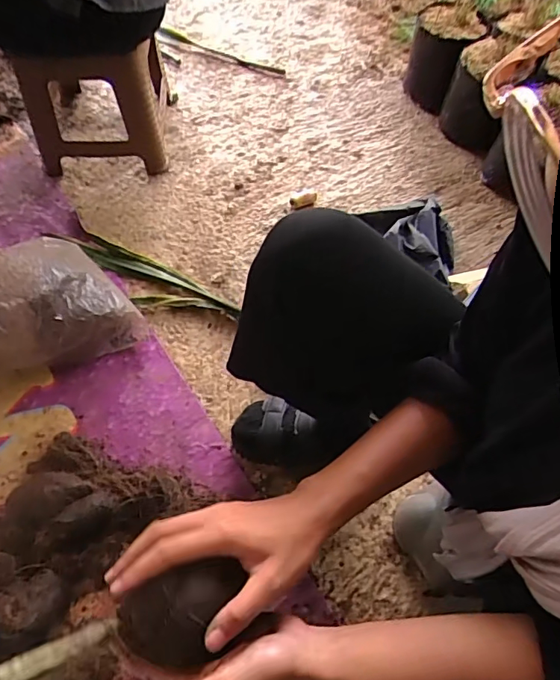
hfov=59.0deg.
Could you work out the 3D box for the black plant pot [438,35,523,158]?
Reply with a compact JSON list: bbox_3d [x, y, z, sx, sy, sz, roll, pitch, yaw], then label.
[{"bbox_3d":[0.439,-0.536,1.083,0.135,0.192,0.119,23,62,9],"label":"black plant pot"}]

